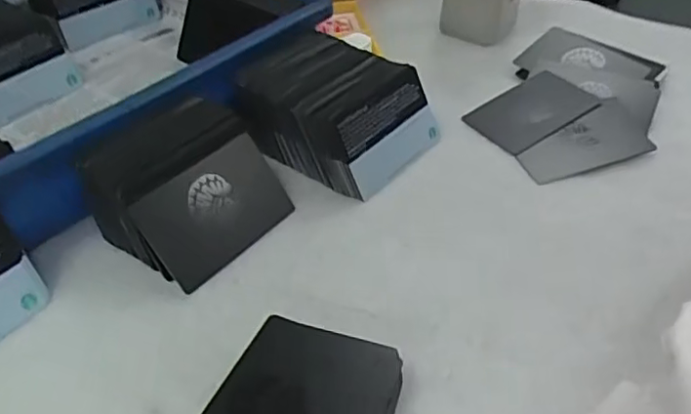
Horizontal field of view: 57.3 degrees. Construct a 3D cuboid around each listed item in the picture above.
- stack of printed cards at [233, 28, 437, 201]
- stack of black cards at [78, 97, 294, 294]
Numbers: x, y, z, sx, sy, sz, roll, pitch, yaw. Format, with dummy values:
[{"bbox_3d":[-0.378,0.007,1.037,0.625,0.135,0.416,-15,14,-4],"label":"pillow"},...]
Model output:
[{"bbox_3d":[-0.004,-0.061,0.405,0.104,0.054,0.090,24,45,23],"label":"stack of printed cards"},{"bbox_3d":[-0.084,-0.010,0.344,0.071,0.055,0.089,28,47,27],"label":"stack of black cards"}]

